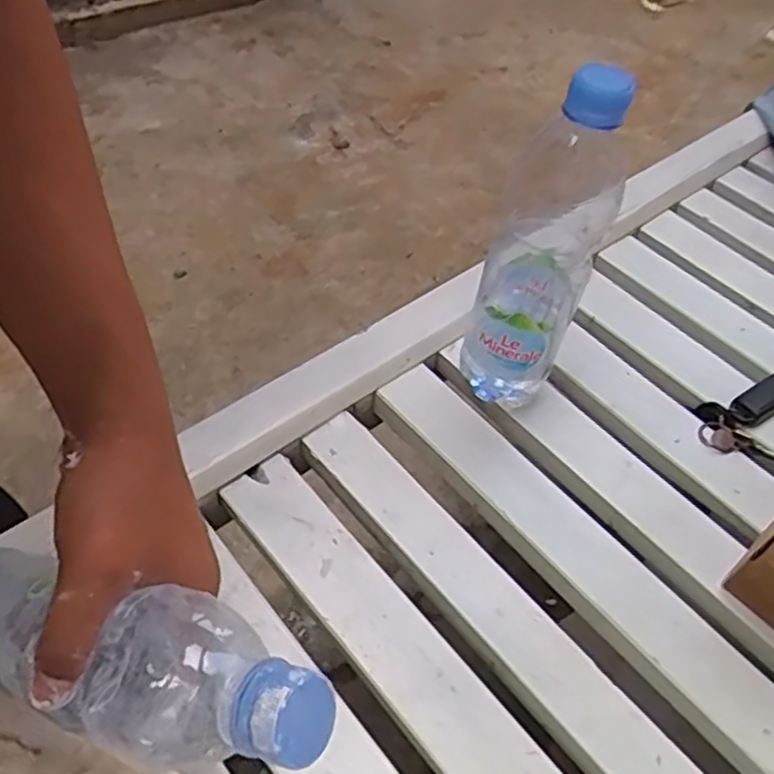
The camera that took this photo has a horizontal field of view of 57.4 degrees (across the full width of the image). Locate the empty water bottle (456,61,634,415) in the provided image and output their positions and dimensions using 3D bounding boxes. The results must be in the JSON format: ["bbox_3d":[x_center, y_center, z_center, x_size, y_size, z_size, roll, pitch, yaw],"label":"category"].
[{"bbox_3d":[0.099,-0.083,0.451,0.066,0.246,0.075,17,52,7],"label":"empty water bottle"}]

